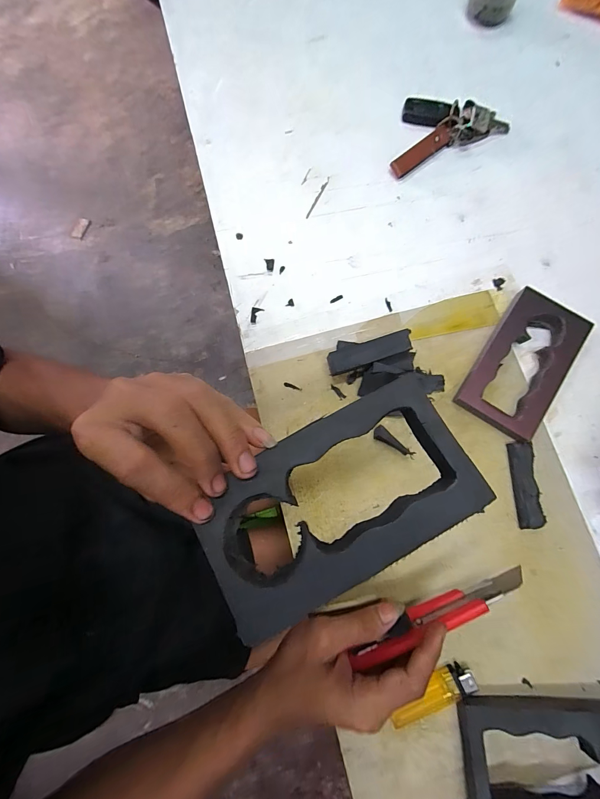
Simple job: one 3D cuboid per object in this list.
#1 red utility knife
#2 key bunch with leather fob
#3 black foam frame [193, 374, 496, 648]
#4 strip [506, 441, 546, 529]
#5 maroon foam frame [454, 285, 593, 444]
[{"bbox_3d":[0.109,0.173,0.267,0.145,0.029,0.012,-28,80,1],"label":"red utility knife"},{"bbox_3d":[0.168,-0.336,0.403,0.148,0.019,0.082,-25,80,-3],"label":"key bunch with leather fob"},{"bbox_3d":[0.020,0.051,0.174,0.142,0.017,0.079,-27,80,-4],"label":"black foam frame"},{"bbox_3d":[0.220,0.083,0.324,0.023,0.010,0.081,-4,80,0],"label":"strip"},{"bbox_3d":[0.226,-0.036,0.340,0.078,0.026,0.139,33,82,7],"label":"maroon foam frame"}]

